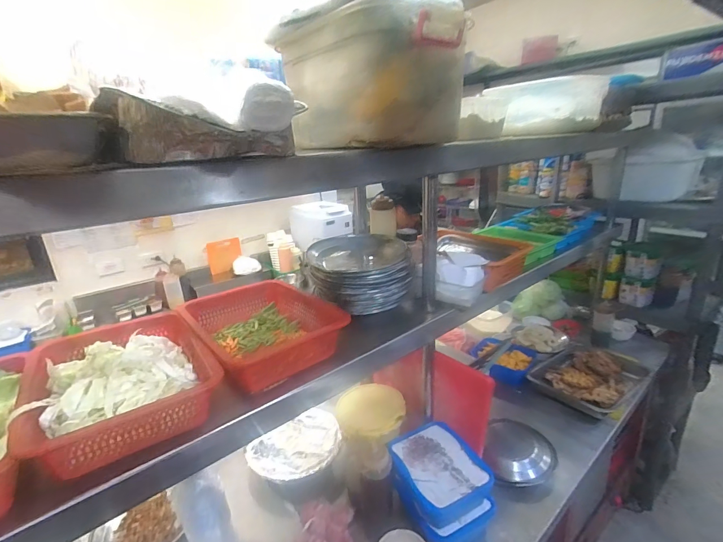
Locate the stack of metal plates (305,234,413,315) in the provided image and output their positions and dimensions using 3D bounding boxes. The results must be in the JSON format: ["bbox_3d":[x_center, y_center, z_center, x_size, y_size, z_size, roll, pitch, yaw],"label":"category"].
[{"bbox_3d":[-0.008,0.004,0.836,0.207,0.117,0.193,-6,20,-8],"label":"stack of metal plates"}]

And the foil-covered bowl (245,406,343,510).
[{"bbox_3d":[-0.167,0.495,0.996,0.250,0.101,0.257,1,20,12],"label":"foil-covered bowl"}]

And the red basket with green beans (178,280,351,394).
[{"bbox_3d":[-0.186,0.106,0.690,0.227,0.081,0.250,-18,24,-35],"label":"red basket with green beans"}]

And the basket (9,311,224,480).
[{"bbox_3d":[-0.353,0.163,0.545,0.219,0.073,0.261,-18,24,-35],"label":"basket"}]

